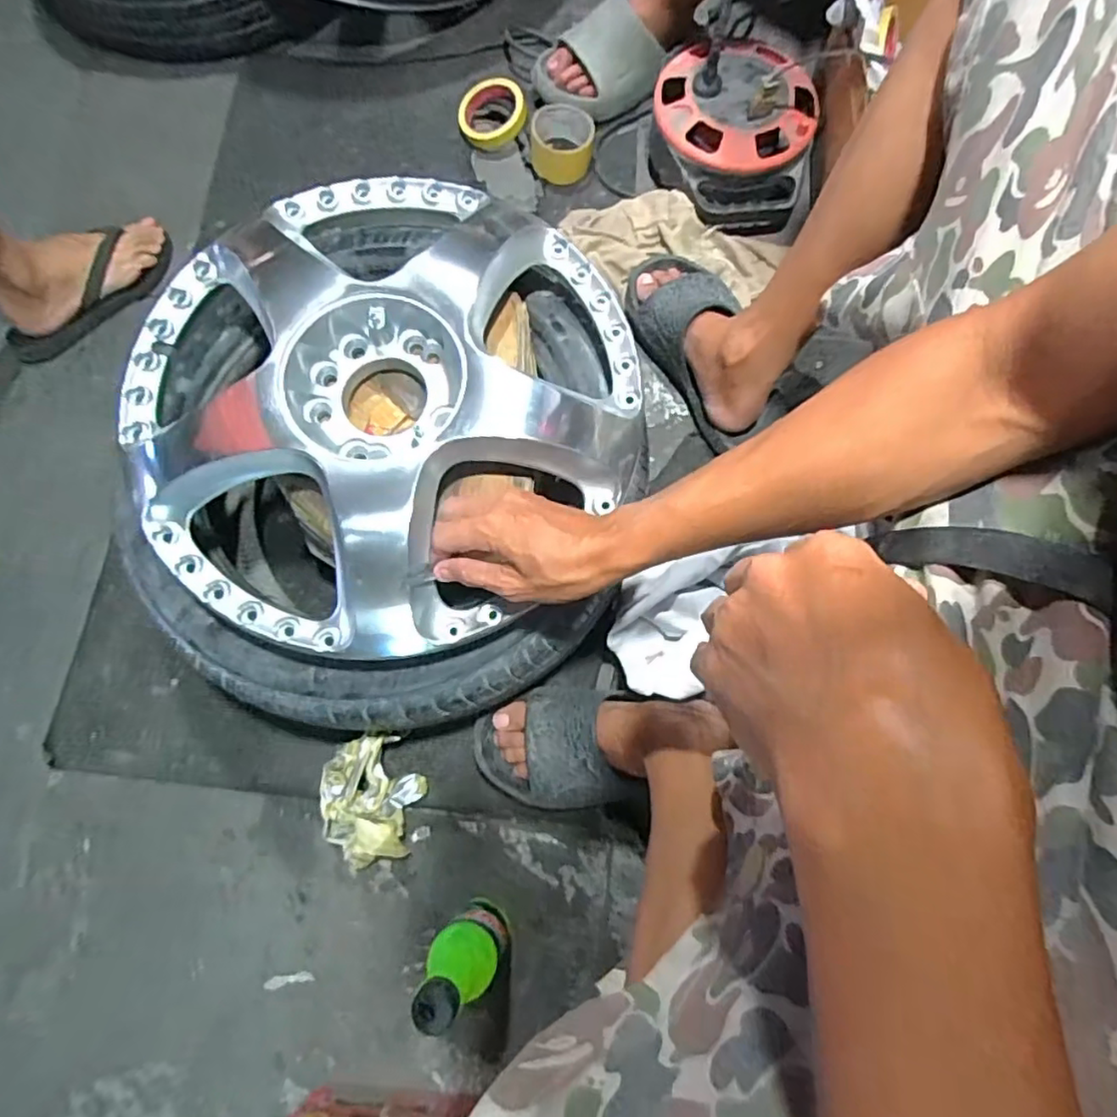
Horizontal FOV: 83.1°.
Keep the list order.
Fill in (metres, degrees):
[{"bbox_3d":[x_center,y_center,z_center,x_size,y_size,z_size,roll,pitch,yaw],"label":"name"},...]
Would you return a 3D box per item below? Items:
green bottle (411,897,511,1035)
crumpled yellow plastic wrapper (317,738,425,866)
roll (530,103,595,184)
[{"bbox_3d":[-0.074,0.326,0.524,0.057,0.211,0.046,33,77,12],"label":"green bottle"},{"bbox_3d":[-0.180,0.239,0.627,0.088,0.059,0.116,-5,72,1],"label":"crumpled yellow plastic wrapper"},{"bbox_3d":[0.004,-0.557,0.855,0.085,0.049,0.086,-1,72,2],"label":"roll"}]

